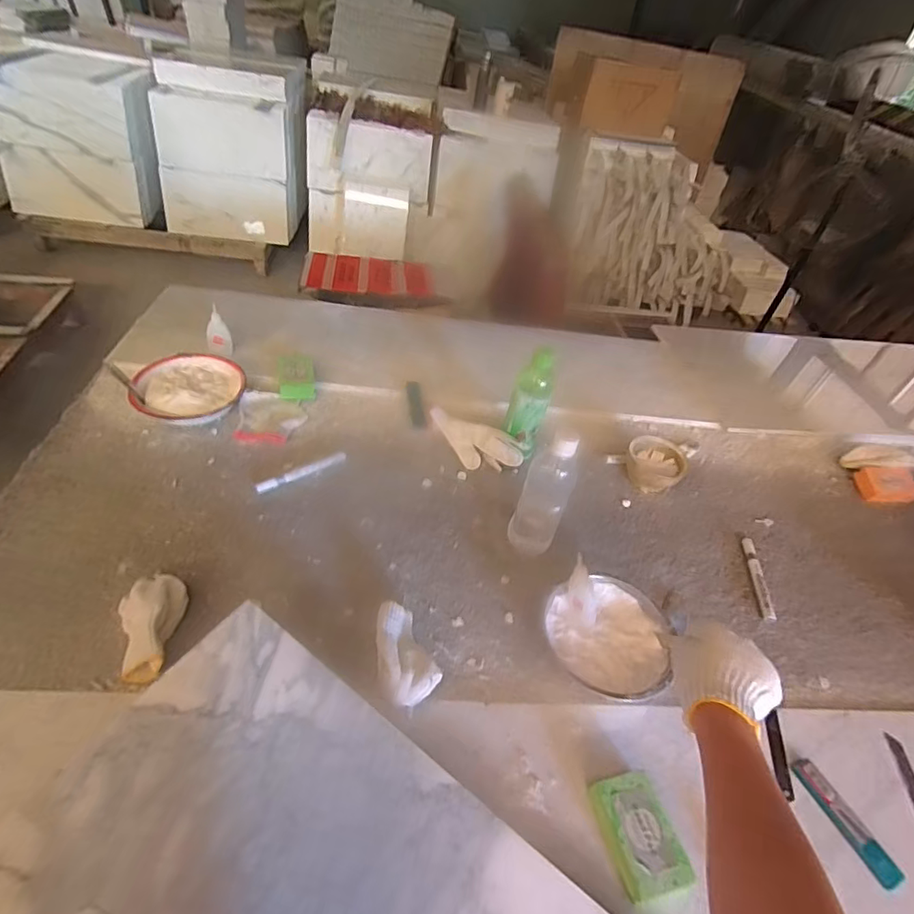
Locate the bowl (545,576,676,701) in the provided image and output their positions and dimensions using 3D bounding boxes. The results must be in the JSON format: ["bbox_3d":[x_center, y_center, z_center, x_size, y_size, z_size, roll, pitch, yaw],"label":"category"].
[{"bbox_3d":[0.177,0.216,0.623,0.140,0.049,0.152,5,44,-5],"label":"bowl"}]

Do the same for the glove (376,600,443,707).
[{"bbox_3d":[-0.065,0.225,0.580,0.062,0.045,0.112,-15,49,-23],"label":"glove"}]

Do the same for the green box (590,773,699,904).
[{"bbox_3d":[0.171,0.356,0.485,0.061,0.025,0.093,-4,45,-14],"label":"green box"}]

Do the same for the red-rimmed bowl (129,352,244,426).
[{"bbox_3d":[-0.435,-0.112,0.840,0.157,0.044,0.147,5,44,-5],"label":"red-rimmed bowl"}]

